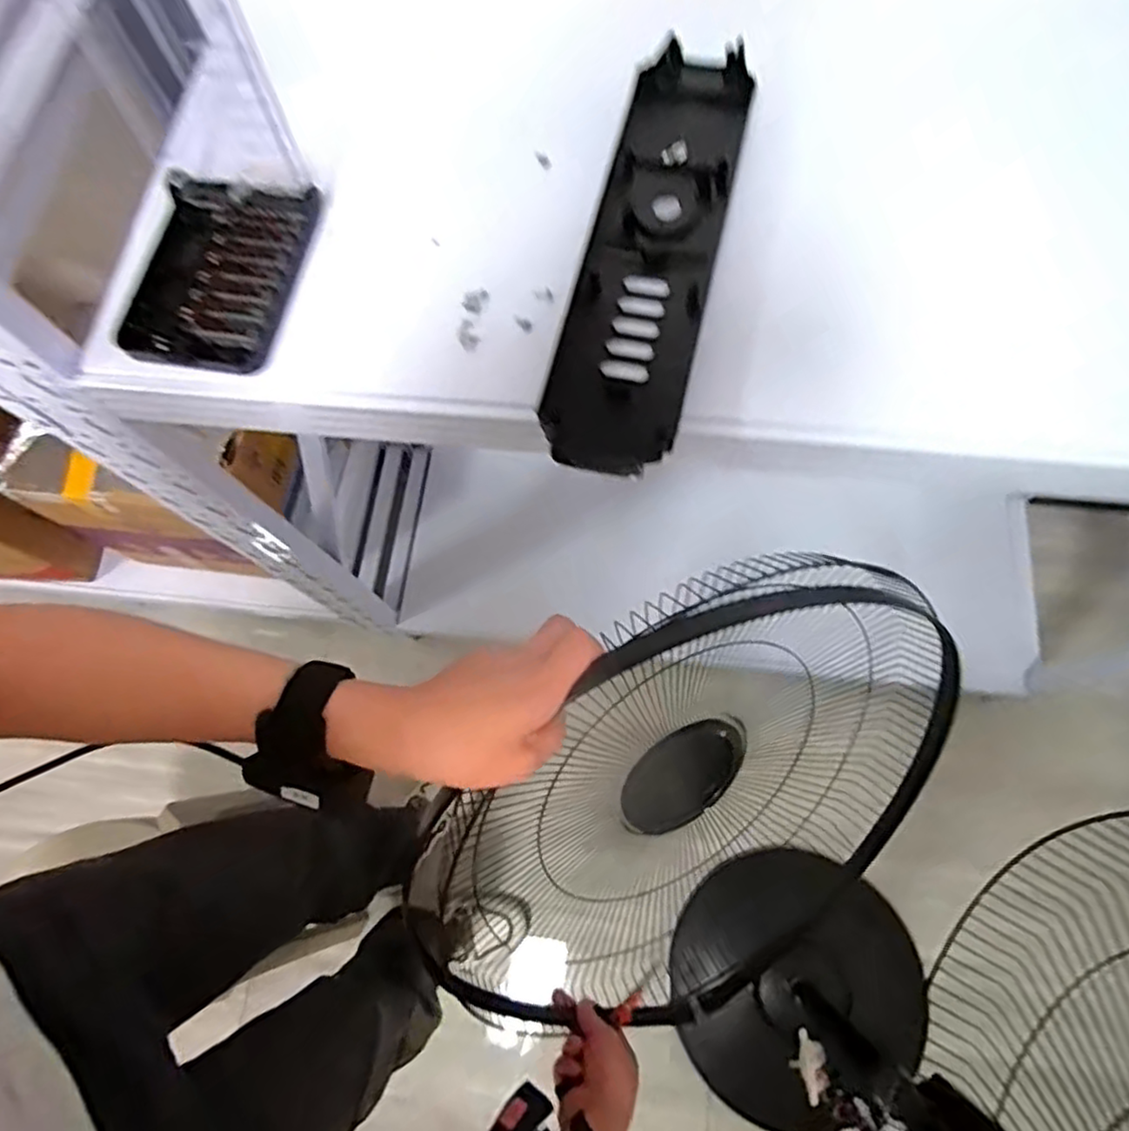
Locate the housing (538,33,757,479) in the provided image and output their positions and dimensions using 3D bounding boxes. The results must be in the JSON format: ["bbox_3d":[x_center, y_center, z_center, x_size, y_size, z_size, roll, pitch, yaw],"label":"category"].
[{"bbox_3d":[0.065,-0.227,0.476,0.087,0.026,0.361,13,73,7],"label":"housing"}]

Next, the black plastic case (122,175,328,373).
[{"bbox_3d":[-0.251,-0.213,0.481,0.111,0.027,0.151,7,73,5],"label":"black plastic case"}]

